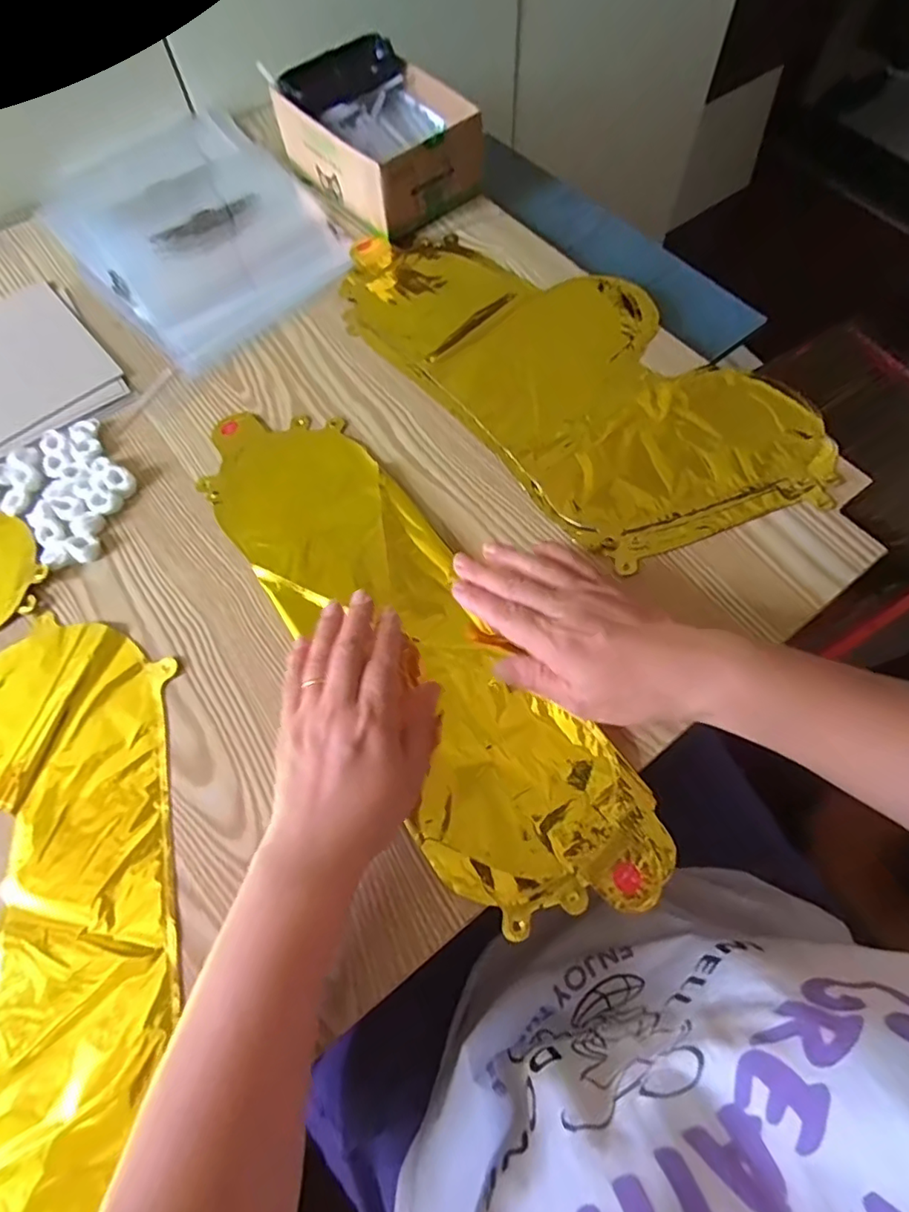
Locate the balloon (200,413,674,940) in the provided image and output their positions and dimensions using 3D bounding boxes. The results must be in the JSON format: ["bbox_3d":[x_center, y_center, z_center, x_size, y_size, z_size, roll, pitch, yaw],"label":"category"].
[{"bbox_3d":[-0.041,0.013,0.399,0.125,0.014,0.439,-35,69,-12],"label":"balloon"}]

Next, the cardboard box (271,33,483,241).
[{"bbox_3d":[-0.080,-0.462,0.568,0.125,0.070,0.185,-38,70,-13],"label":"cardboard box"}]

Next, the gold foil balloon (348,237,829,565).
[{"bbox_3d":[0.090,-0.208,0.483,0.210,0.012,0.422,-38,70,-13],"label":"gold foil balloon"}]

